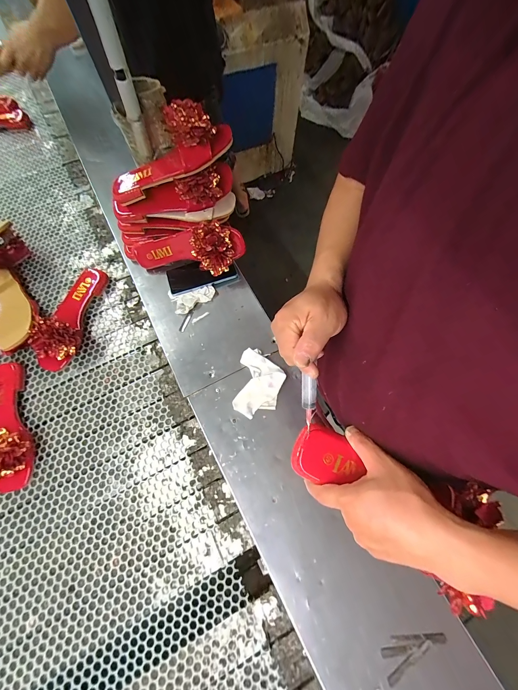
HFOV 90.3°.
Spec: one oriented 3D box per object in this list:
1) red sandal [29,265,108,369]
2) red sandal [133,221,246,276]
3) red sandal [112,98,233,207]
[{"bbox_3d":[-0.435,-0.076,0.577,0.111,0.075,0.255,2,70,-2],"label":"red sandal"},{"bbox_3d":[-0.169,-0.216,0.582,0.256,0.090,0.079,2,69,16],"label":"red sandal"},{"bbox_3d":[-0.174,-0.351,0.477,0.245,0.075,0.081,-20,70,15],"label":"red sandal"}]

